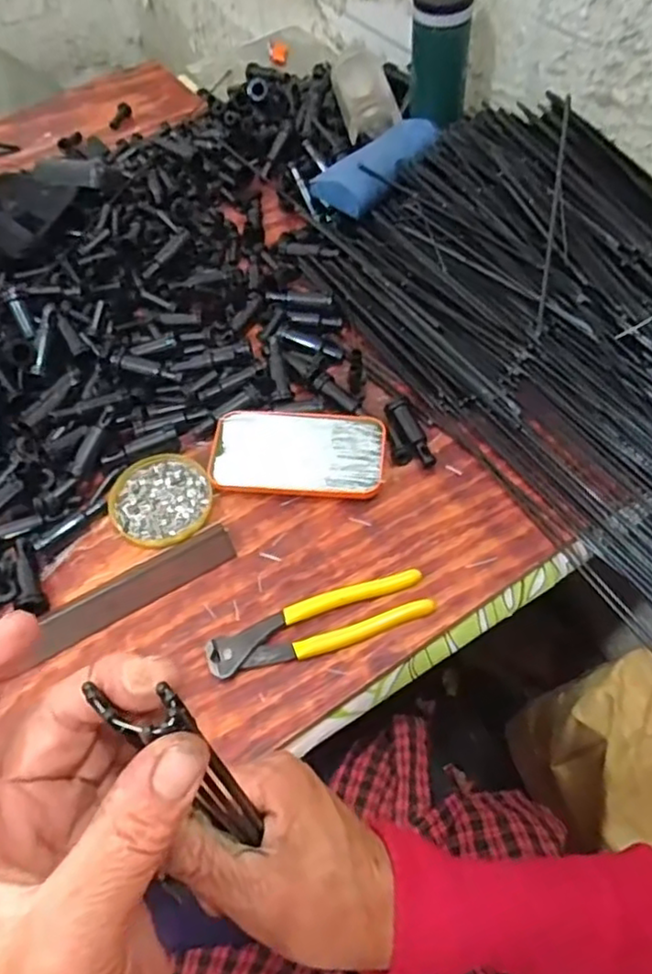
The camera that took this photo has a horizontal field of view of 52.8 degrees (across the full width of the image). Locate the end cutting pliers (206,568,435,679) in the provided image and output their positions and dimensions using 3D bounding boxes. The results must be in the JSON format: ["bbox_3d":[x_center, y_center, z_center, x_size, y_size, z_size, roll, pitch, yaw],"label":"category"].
[{"bbox_3d":[-0.004,0.101,0.481,0.164,0.015,0.041,-18,59,-8],"label":"end cutting pliers"}]

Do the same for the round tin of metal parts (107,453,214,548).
[{"bbox_3d":[-0.138,0.009,0.550,0.082,0.006,0.088,-1,58,2],"label":"round tin of metal parts"}]

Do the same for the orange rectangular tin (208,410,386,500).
[{"bbox_3d":[-0.023,-0.030,0.554,0.143,0.016,0.077,6,59,7],"label":"orange rectangular tin"}]

